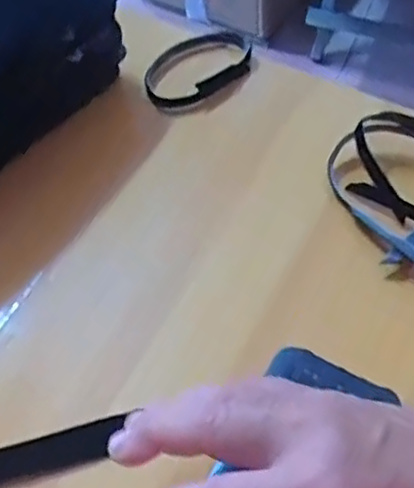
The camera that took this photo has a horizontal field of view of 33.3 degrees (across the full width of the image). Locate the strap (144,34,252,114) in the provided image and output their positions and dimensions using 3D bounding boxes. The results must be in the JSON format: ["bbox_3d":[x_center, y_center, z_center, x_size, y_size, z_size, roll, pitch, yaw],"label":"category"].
[{"bbox_3d":[-0.003,-0.127,0.497,0.047,0.027,0.087,38,64,25],"label":"strap"}]

